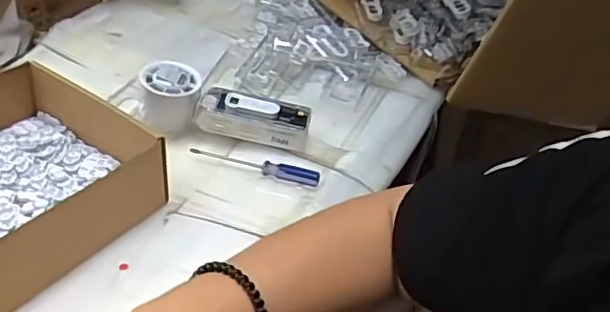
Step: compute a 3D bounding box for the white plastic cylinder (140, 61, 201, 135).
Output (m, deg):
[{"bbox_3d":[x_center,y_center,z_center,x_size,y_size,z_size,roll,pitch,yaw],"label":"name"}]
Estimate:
[{"bbox_3d":[-0.127,-0.056,0.568,0.054,0.050,0.054,-8,42,-15],"label":"white plastic cylinder"}]

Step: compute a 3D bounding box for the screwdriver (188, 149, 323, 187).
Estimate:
[{"bbox_3d":[-0.046,0.009,0.551,0.122,0.010,0.017,14,41,10],"label":"screwdriver"}]

